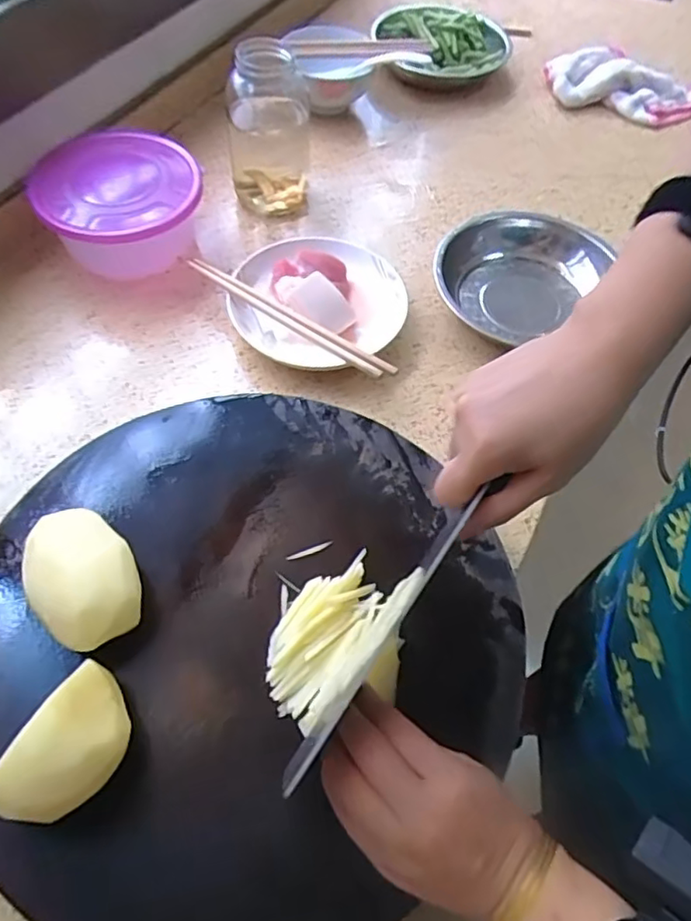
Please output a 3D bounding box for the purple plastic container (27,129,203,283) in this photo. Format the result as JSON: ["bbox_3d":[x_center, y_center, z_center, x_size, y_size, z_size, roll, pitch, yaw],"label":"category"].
[{"bbox_3d":[-0.221,-0.253,0.613,0.146,0.089,0.147,-3,59,-6],"label":"purple plastic container"}]

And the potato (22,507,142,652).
[{"bbox_3d":[-0.169,0.073,0.386,0.061,0.047,0.098,-34,67,-22],"label":"potato"}]

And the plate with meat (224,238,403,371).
[{"bbox_3d":[-0.026,-0.163,0.600,0.154,0.040,0.171,33,62,16],"label":"plate with meat"}]

